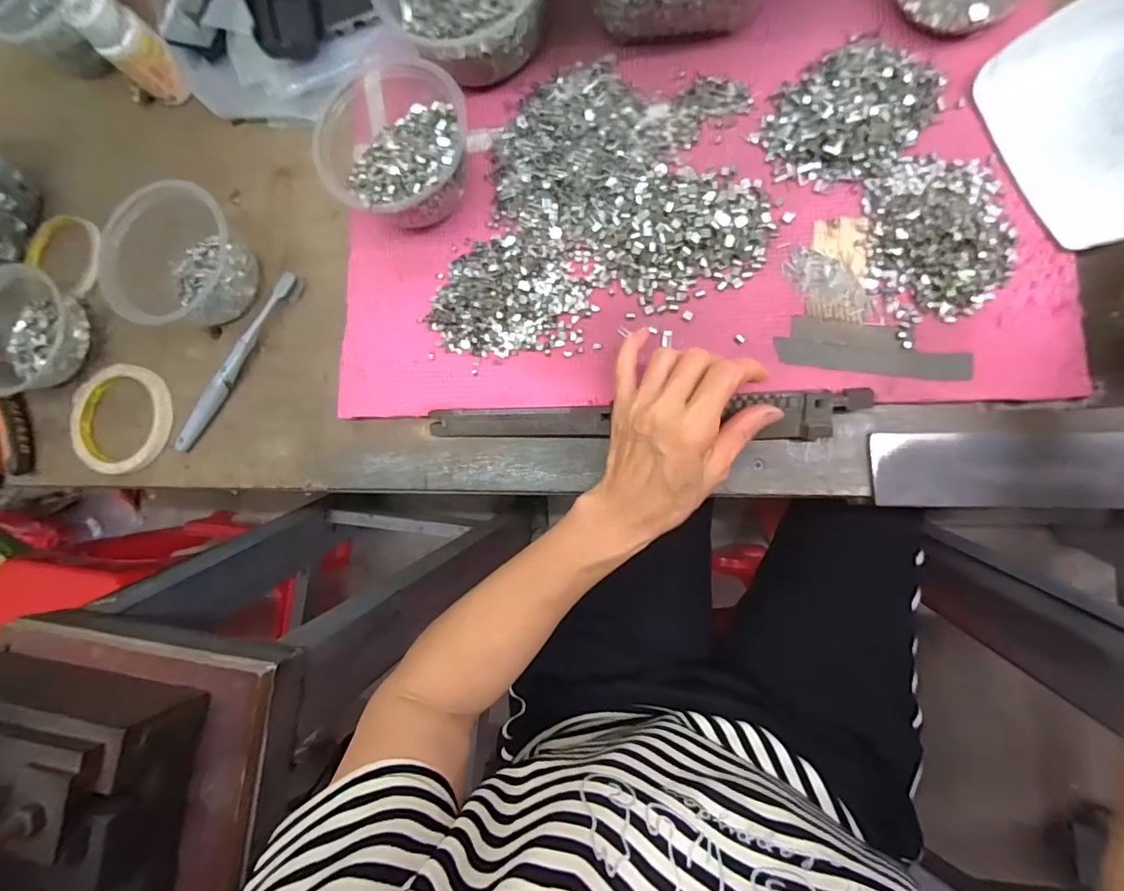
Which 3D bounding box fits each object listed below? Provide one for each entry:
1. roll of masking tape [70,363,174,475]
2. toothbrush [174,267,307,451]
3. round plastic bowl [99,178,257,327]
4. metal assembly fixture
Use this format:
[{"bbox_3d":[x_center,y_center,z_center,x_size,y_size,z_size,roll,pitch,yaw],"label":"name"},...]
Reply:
[{"bbox_3d":[-0.402,-0.025,0.446,0.107,0.011,0.096,19,90,10],"label":"roll of masking tape"},{"bbox_3d":[-0.283,-0.072,0.429,0.019,0.012,0.179,36,92,10],"label":"toothbrush"},{"bbox_3d":[-0.307,-0.156,0.413,0.097,0.061,0.100,-1,86,9],"label":"round plastic bowl"},{"bbox_3d":[0.051,-0.017,0.361,0.312,0.022,0.031,-2,86,10],"label":"metal assembly fixture"}]

